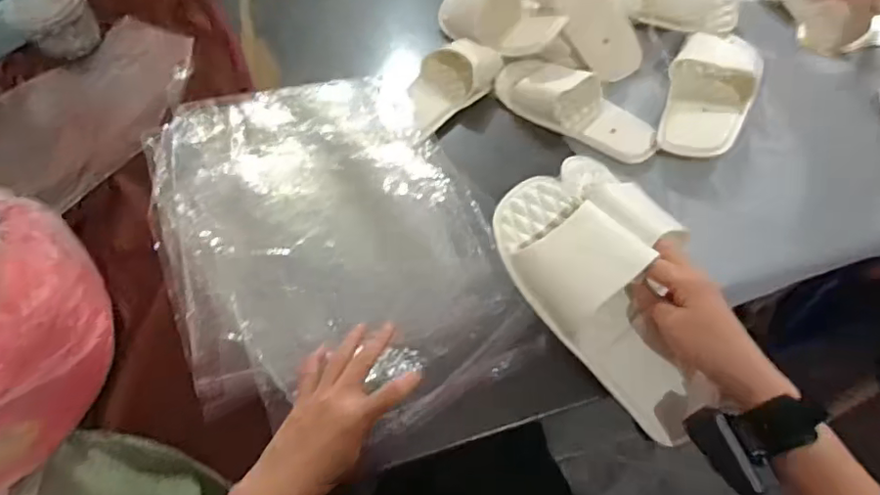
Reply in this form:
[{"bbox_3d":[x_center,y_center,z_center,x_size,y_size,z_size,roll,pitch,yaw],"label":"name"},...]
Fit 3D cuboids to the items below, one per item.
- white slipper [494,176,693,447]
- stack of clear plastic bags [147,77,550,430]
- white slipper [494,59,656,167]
[{"bbox_3d":[0.145,0.052,0.522,0.107,0.062,0.265,-27,82,-14],"label":"white slipper"},{"bbox_3d":[-0.132,-0.019,0.627,0.335,0.024,0.448,-22,64,-13],"label":"stack of clear plastic bags"},{"bbox_3d":[0.180,-0.191,0.742,0.228,0.048,0.089,25,62,19],"label":"white slipper"}]

